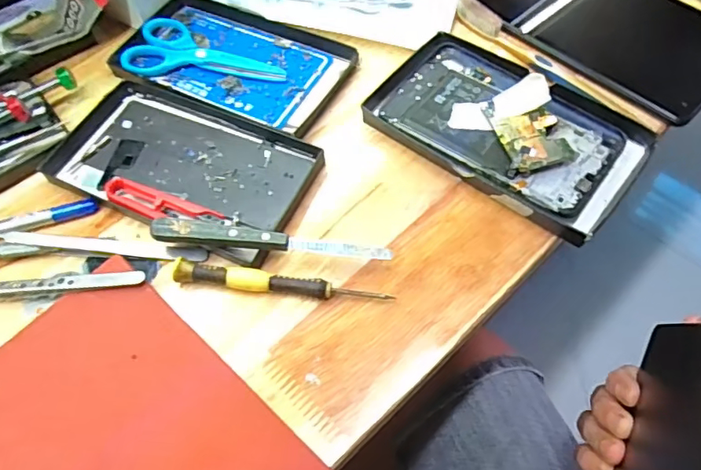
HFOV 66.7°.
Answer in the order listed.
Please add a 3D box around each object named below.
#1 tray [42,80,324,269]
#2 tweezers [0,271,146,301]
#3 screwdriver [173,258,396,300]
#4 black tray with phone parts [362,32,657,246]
[{"bbox_3d":[-0.115,-0.050,0.369,0.173,0.013,0.100,21,63,14],"label":"tray"},{"bbox_3d":[-0.190,0.029,0.321,0.126,0.015,0.015,-7,60,-1],"label":"tweezers"},{"bbox_3d":[-0.042,0.028,0.323,0.127,0.019,0.014,5,60,5],"label":"screwdriver"},{"bbox_3d":[0.108,-0.081,0.368,0.176,0.022,0.106,34,67,20],"label":"black tray with phone parts"}]

